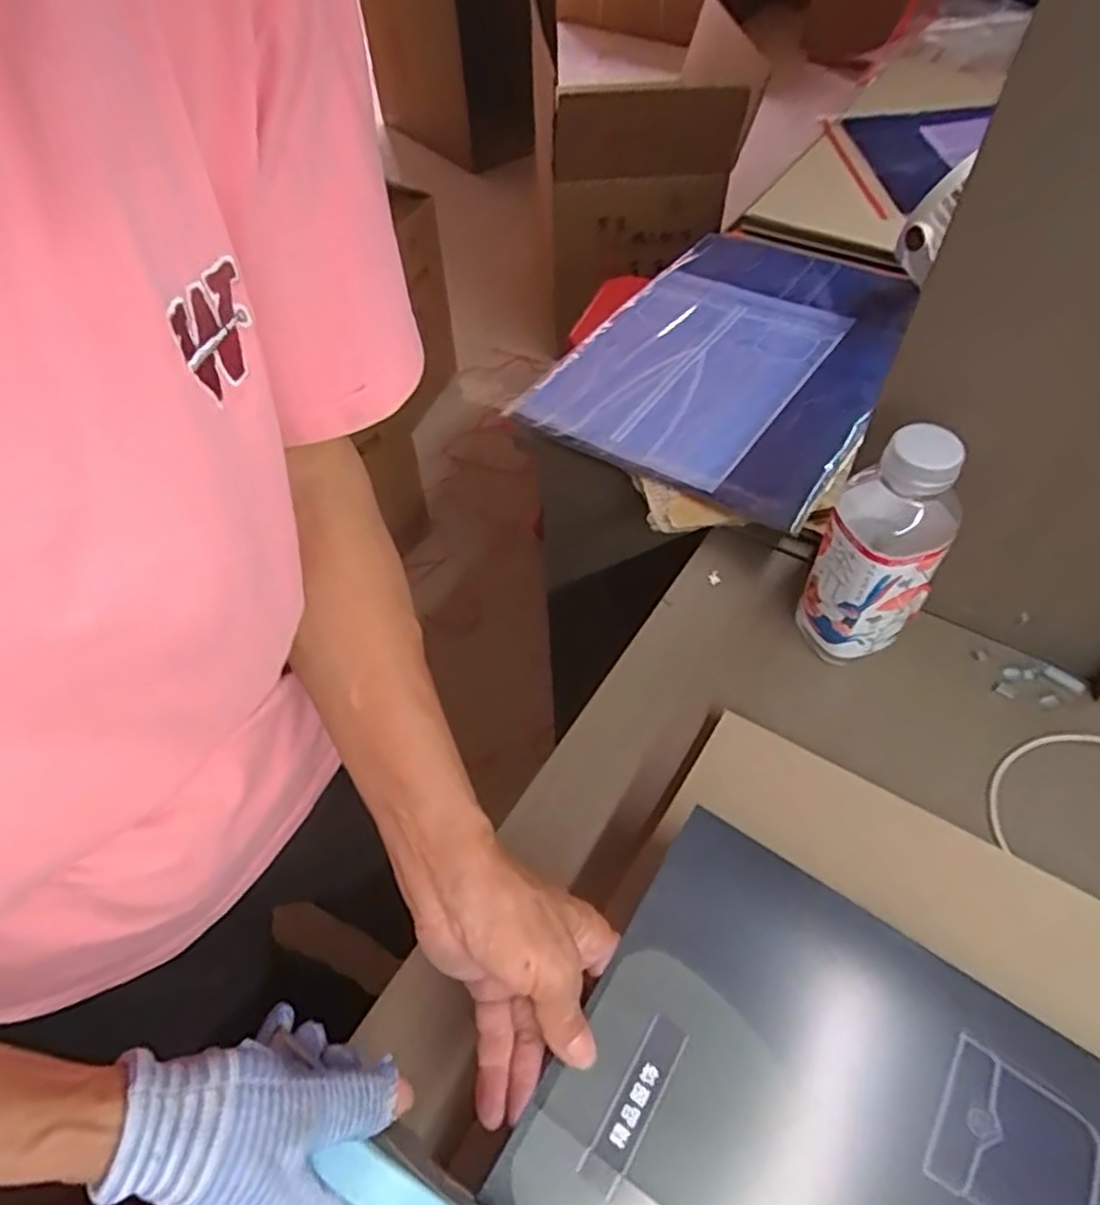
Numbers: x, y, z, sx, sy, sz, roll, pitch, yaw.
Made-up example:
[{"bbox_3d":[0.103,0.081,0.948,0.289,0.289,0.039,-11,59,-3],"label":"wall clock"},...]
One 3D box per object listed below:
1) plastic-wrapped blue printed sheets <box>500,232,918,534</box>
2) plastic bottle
[{"bbox_3d":[0.196,-0.253,0.730,0.296,0.030,0.405,31,60,26],"label":"plastic-wrapped blue printed sheets"},{"bbox_3d":[0.221,-0.032,0.489,0.073,0.186,0.074,28,58,20],"label":"plastic bottle"}]

